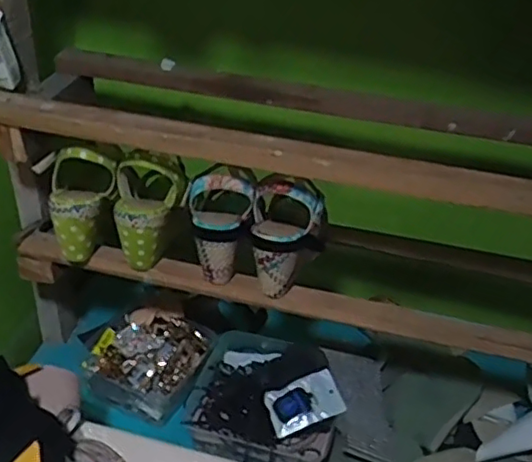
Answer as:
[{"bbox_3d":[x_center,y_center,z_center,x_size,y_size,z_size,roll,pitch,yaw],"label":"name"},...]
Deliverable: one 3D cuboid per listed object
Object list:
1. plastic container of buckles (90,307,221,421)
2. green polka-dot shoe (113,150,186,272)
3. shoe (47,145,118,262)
[{"bbox_3d":[-0.176,0.190,0.948,0.164,0.065,0.157,18,36,19],"label":"plastic container of buckles"},{"bbox_3d":[-0.144,-0.028,0.775,0.081,0.146,0.073,2,34,-5],"label":"green polka-dot shoe"},{"bbox_3d":[-0.230,-0.043,0.790,0.081,0.136,0.097,-5,35,-15],"label":"shoe"}]

